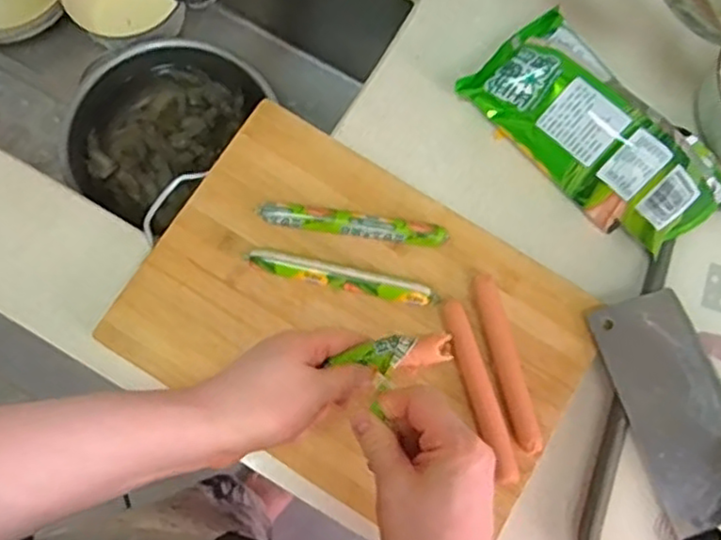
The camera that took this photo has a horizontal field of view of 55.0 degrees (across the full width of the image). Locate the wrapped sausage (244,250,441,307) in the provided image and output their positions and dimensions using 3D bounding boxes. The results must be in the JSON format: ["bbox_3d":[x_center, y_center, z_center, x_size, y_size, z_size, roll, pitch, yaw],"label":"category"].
[{"bbox_3d":[-0.014,0.007,0.570,0.158,0.020,0.018,13,77,1],"label":"wrapped sausage"}]

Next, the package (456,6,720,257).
[{"bbox_3d":[0.206,-0.120,0.603,0.104,0.064,0.227,-40,81,-10],"label":"package"}]

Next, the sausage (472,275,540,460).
[{"bbox_3d":[0.118,0.075,0.565,0.021,0.019,0.145,-11,77,-4],"label":"sausage"}]

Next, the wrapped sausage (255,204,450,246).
[{"bbox_3d":[-0.006,-0.036,0.580,0.155,0.020,0.018,7,77,0],"label":"wrapped sausage"}]

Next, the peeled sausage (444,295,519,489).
[{"bbox_3d":[0.095,0.099,0.561,0.024,0.017,0.148,-17,78,-5],"label":"peeled sausage"}]

